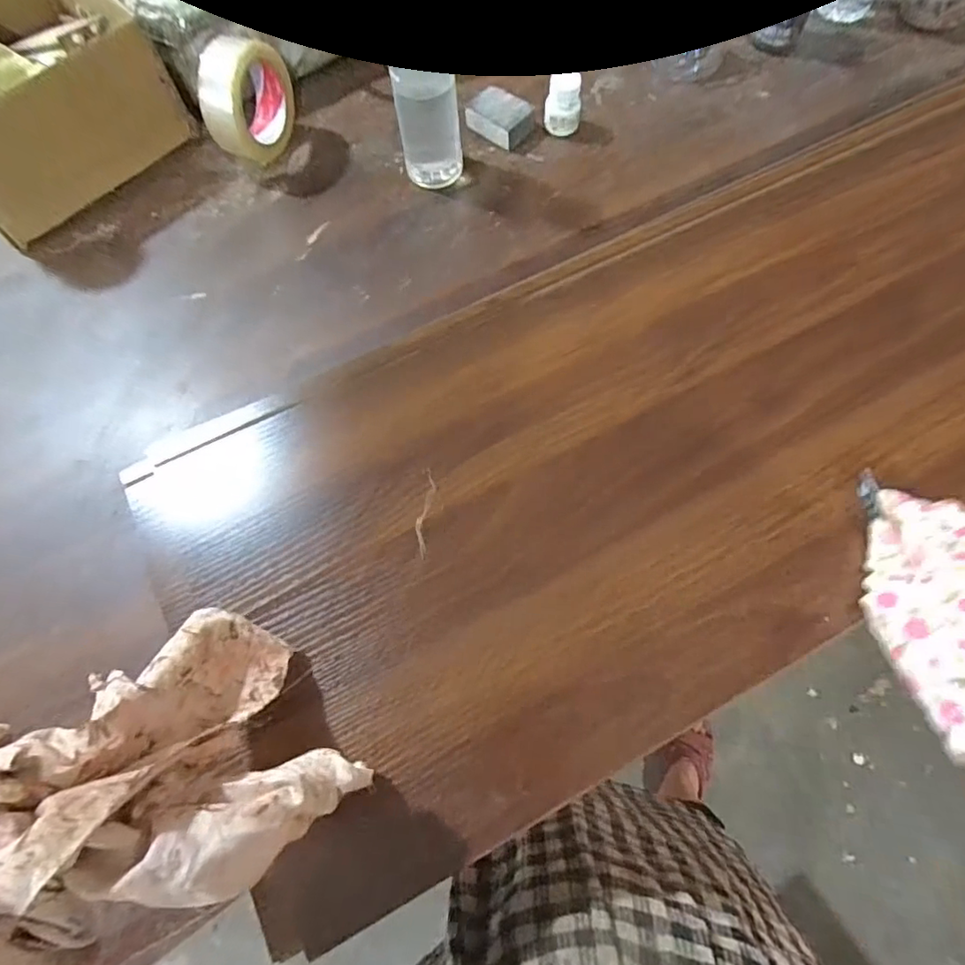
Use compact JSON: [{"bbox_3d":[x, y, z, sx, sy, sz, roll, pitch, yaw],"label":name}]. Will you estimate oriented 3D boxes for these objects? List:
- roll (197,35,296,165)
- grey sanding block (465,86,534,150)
[{"bbox_3d":[-0.251,-0.408,0.587,0.046,0.102,0.102,17,69,9],"label":"roll"},{"bbox_3d":[0.020,-0.420,0.630,0.067,0.025,0.051,37,73,16],"label":"grey sanding block"}]

